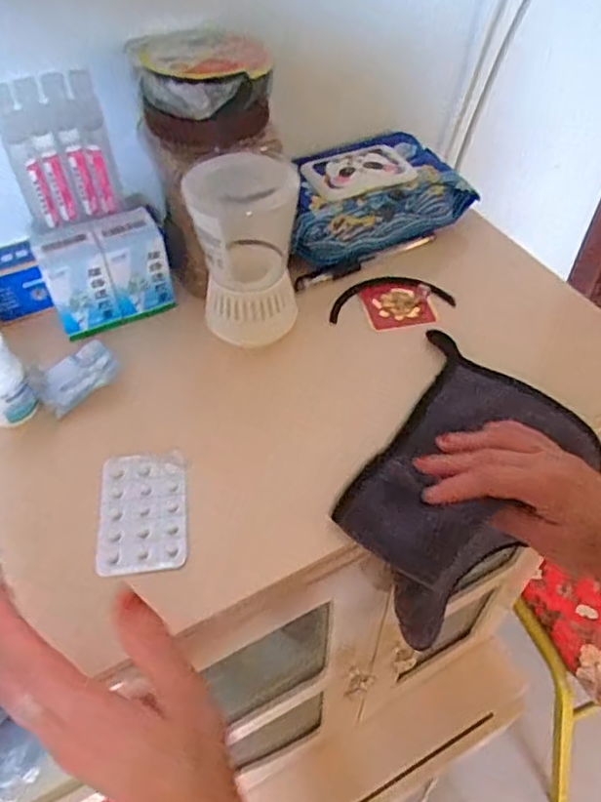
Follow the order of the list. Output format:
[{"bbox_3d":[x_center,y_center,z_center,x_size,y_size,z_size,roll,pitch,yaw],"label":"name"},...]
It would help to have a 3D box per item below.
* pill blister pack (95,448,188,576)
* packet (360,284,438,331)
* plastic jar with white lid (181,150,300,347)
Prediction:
[{"bbox_3d":[-0.103,0.071,0.406,0.056,0.010,0.083,-4,49,-4],"label":"pill blister pack"},{"bbox_3d":[0.085,-0.082,0.535,0.056,0.011,0.052,-9,50,-8],"label":"packet"},{"bbox_3d":[-0.039,-0.110,0.461,0.071,0.130,0.067,3,49,2],"label":"plastic jar with white lid"}]

